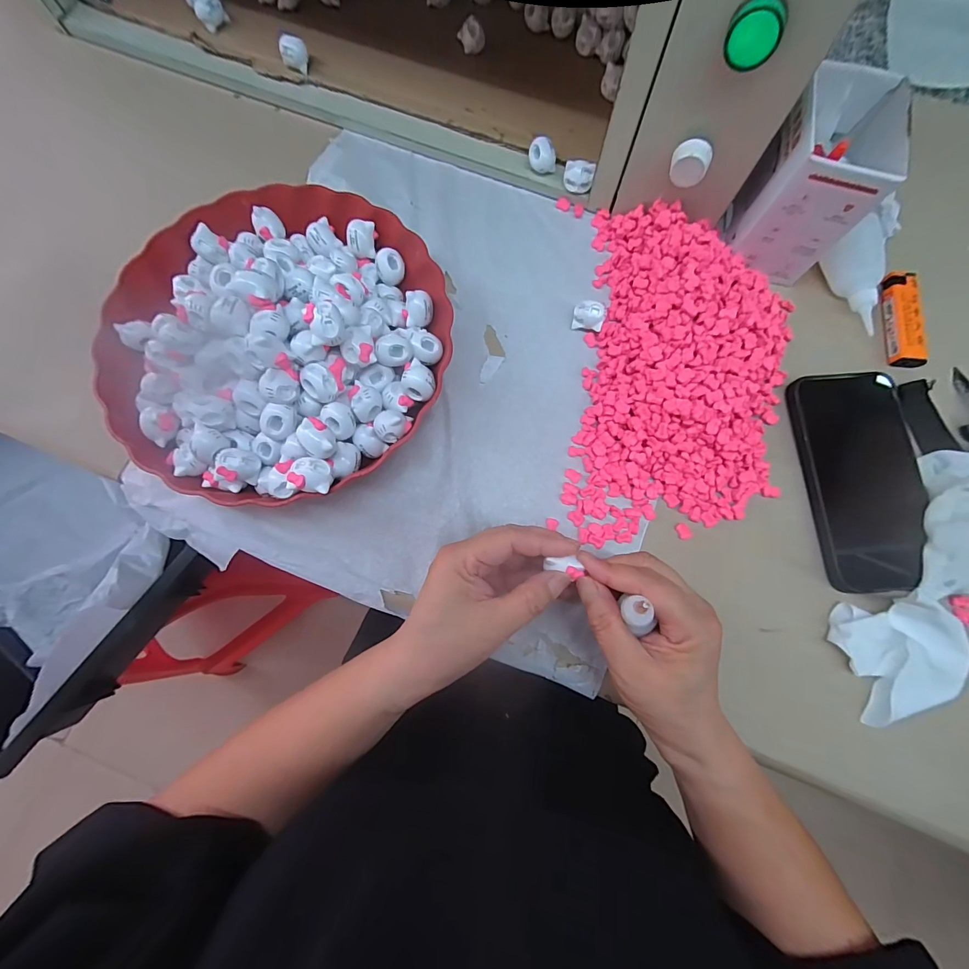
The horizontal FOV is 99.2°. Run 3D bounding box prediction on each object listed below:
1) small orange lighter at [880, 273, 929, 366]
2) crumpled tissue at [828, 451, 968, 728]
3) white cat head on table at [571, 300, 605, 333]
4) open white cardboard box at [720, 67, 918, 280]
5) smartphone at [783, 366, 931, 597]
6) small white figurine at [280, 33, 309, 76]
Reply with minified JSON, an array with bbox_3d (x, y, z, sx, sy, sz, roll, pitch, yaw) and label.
[{"bbox_3d":[0.341,-0.136,0.336,0.022,0.015,0.080,8,78,1],"label":"small orange lighter"},{"bbox_3d":[0.321,0.056,0.285,0.076,0.028,0.232,38,80,7],"label":"crumpled tissue"},{"bbox_3d":[0.084,-0.134,0.334,0.023,0.022,0.017,12,78,2],"label":"white cat head on table"},{"bbox_3d":[0.240,-0.226,0.310,0.074,0.098,0.089,22,78,4],"label":"open white cardboard box"},{"bbox_3d":[0.283,-0.008,0.306,0.082,0.014,0.167,0,78,-1],"label":"smartphone"},{"bbox_3d":[-0.173,-0.395,0.378,0.021,0.021,0.018,16,78,3],"label":"small white figurine"}]

